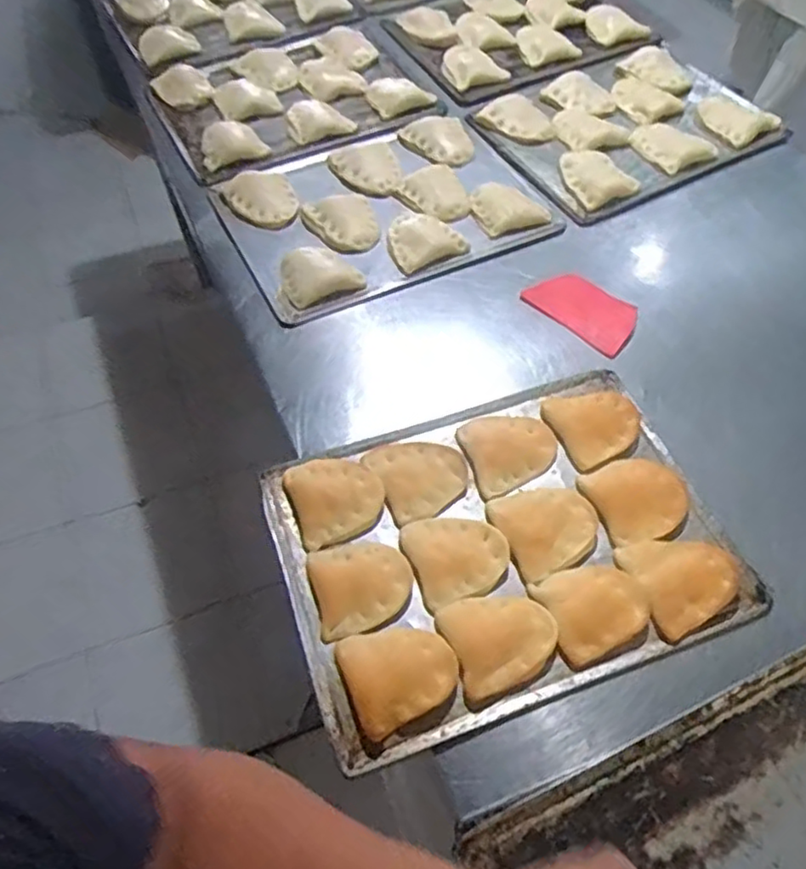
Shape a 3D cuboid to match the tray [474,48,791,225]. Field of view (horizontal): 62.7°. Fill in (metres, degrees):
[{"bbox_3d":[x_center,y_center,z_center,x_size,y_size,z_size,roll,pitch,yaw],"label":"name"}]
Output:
[{"bbox_3d":[0.375,-0.527,1.116,0.445,0.035,0.338,-26,62,-18],"label":"tray"}]

